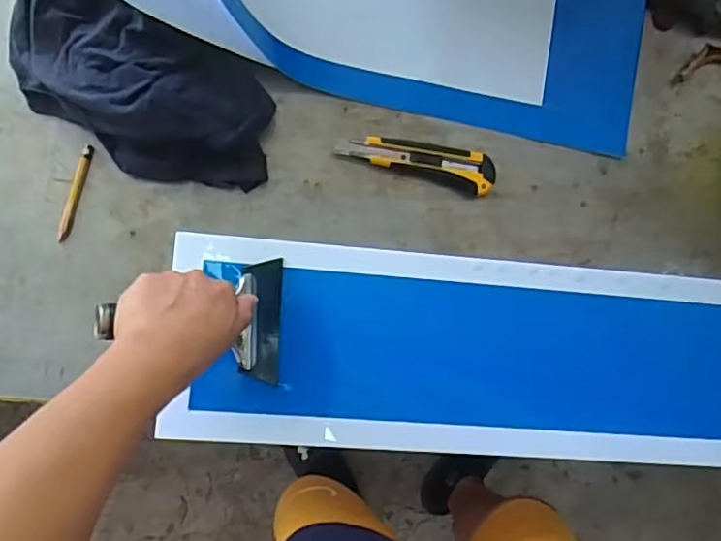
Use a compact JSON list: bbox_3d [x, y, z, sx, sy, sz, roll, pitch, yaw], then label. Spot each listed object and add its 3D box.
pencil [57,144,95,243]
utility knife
[{"bbox_3d":[-0.277,-0.076,0.600,0.012,0.005,0.096,14,84,-5],"label":"pencil"},{"bbox_3d":[0.061,-0.117,0.644,0.160,0.019,0.041,16,84,-5],"label":"utility knife"}]

